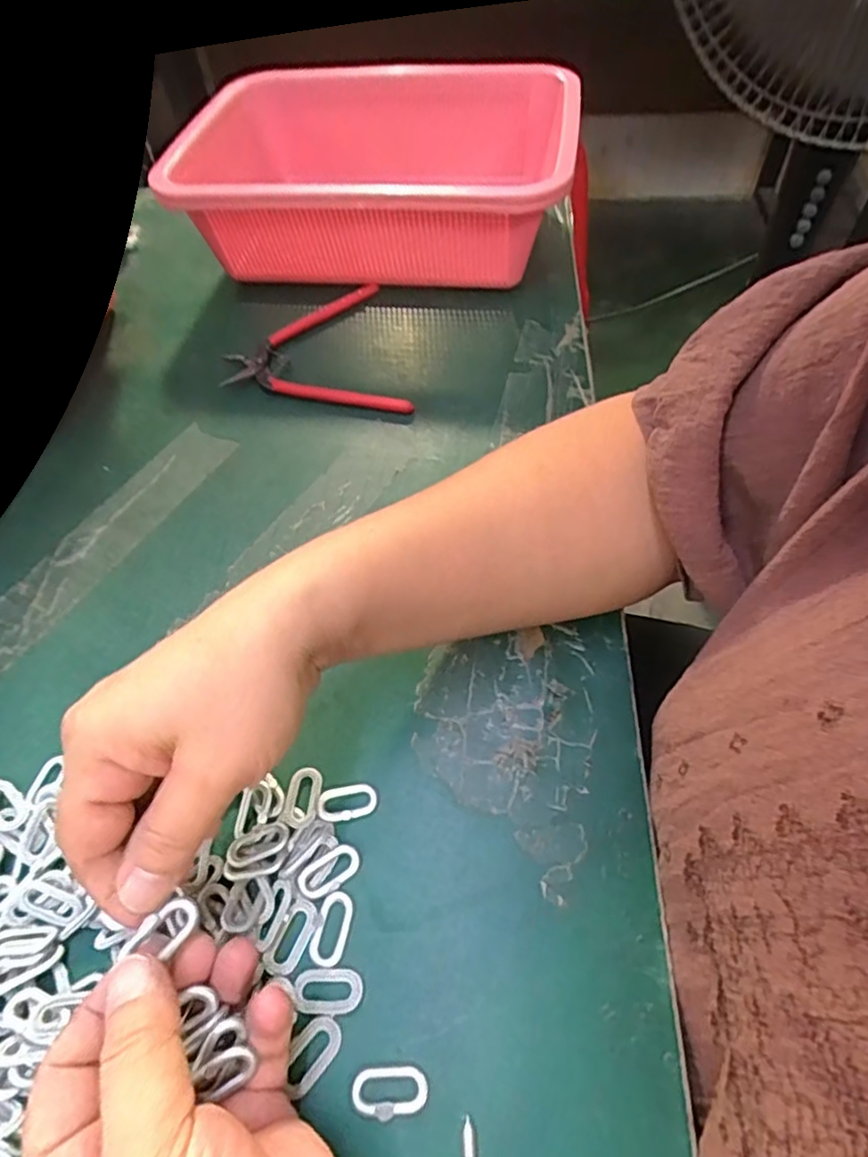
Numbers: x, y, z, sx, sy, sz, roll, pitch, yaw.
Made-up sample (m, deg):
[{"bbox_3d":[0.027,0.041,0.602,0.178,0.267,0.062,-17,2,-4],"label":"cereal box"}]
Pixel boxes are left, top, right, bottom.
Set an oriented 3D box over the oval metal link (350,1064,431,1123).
[{"bbox_3d":[-0.016,0.180,0.214,0.027,0.004,0.014,-6,57,0],"label":"oval metal link"}]

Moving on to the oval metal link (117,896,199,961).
[{"bbox_3d":[-0.088,0.115,0.199,0.012,0.004,0.024,46,40,6],"label":"oval metal link"}]

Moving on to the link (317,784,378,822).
[{"bbox_3d":[-0.038,0.099,0.270,0.026,0.004,0.014,-15,57,-6],"label":"link"}]

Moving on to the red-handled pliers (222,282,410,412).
[{"bbox_3d":[-0.071,-0.173,0.444,0.139,0.009,0.123,10,58,10],"label":"red-handled pliers"}]

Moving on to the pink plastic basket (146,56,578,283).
[{"bbox_3d":[-0.035,-0.309,0.478,0.268,0.101,0.193,7,58,9],"label":"pink plastic basket"}]

